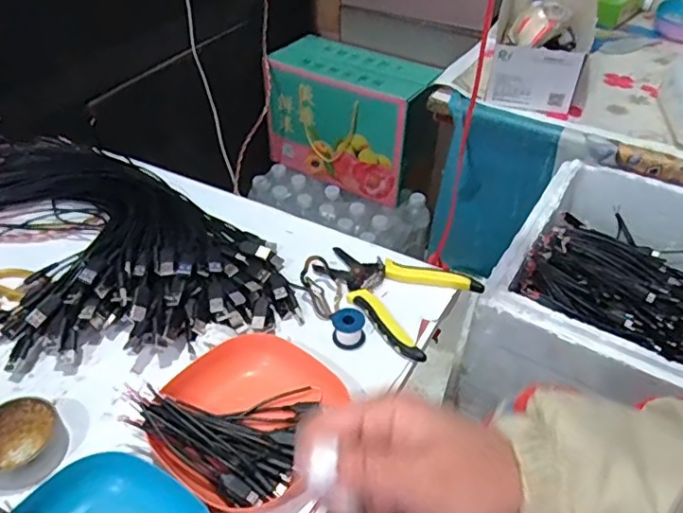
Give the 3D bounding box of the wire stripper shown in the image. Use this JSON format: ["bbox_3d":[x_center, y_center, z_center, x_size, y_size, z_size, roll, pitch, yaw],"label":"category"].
[{"bbox_3d":[0.044,0.032,0.575,0.154,0.017,0.116,28,48,26],"label":"wire stripper"}]

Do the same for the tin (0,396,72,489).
[{"bbox_3d":[-0.249,0.144,0.443,0.064,0.027,0.064,1,42,-1],"label":"tin"}]

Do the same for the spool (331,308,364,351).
[{"bbox_3d":[0.007,0.066,0.530,0.030,0.025,0.032,1,42,-1],"label":"spool"}]

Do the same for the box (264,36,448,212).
[{"bbox_3d":[0.023,-0.284,1.197,0.321,0.244,0.160,24,46,22],"label":"box"}]

